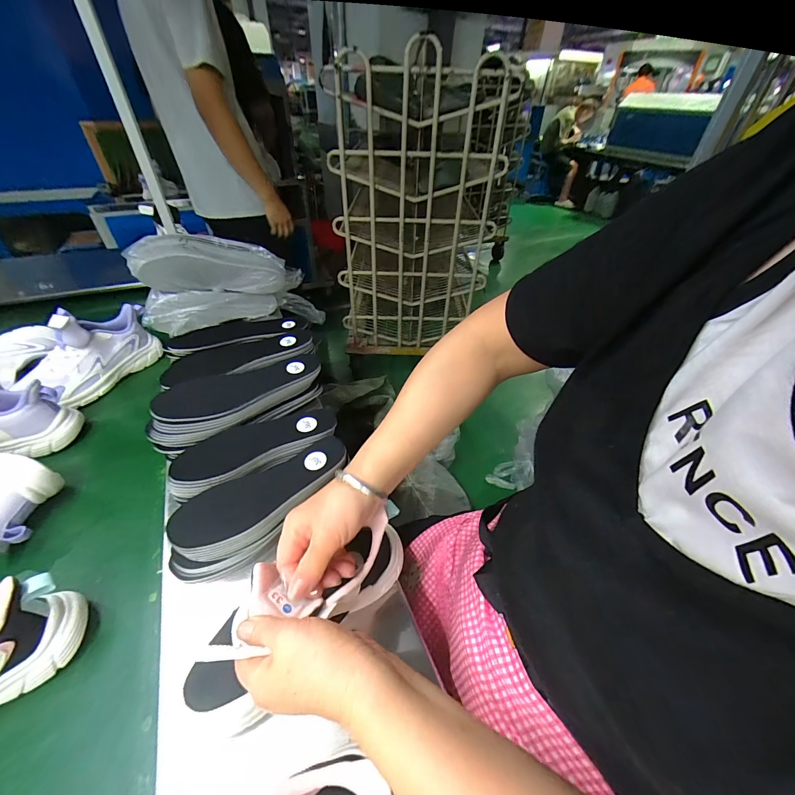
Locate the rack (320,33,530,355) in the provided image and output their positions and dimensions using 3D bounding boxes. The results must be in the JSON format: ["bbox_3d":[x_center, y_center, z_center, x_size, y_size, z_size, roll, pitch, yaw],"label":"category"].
[{"bbox_3d":[0.087,-0.727,1.482,0.664,1.019,0.539,5,42,-1],"label":"rack"}]

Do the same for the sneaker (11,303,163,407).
[{"bbox_3d":[-0.554,-0.088,0.621,0.078,0.128,0.226,21,44,15],"label":"sneaker"}]

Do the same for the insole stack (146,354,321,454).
[{"bbox_3d":[-0.237,0.001,0.526,0.250,0.060,0.090,-24,50,-29],"label":"insole stack"}]

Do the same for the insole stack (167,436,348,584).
[{"bbox_3d":[-0.158,0.126,0.413,0.210,0.062,0.077,-24,50,-29],"label":"insole stack"}]

